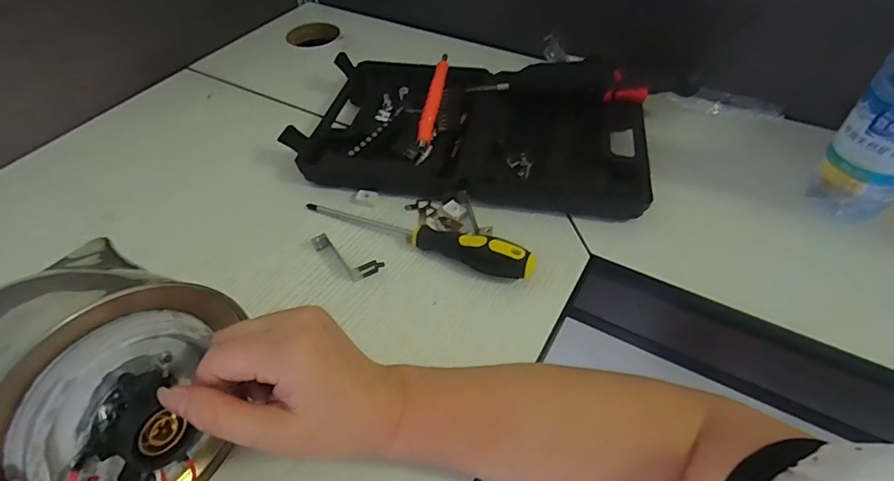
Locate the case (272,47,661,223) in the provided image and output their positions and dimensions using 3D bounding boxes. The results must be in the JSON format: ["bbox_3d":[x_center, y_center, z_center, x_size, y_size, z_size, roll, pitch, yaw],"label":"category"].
[{"bbox_3d":[0.028,-0.126,0.511,0.352,0.045,0.213,7,49,9],"label":"case"}]

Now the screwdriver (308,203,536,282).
[{"bbox_3d":[-0.029,-0.007,0.418,0.217,0.028,0.026,18,51,19],"label":"screwdriver"}]

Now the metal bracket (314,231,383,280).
[{"bbox_3d":[-0.087,0.012,0.412,0.065,0.013,0.025,32,57,28],"label":"metal bracket"}]

